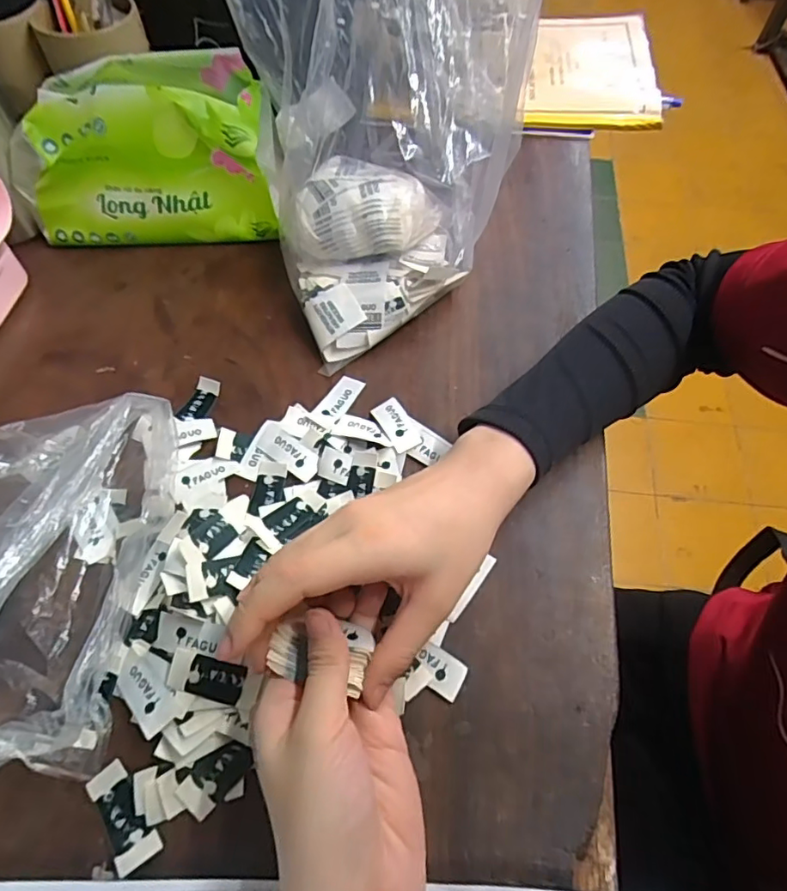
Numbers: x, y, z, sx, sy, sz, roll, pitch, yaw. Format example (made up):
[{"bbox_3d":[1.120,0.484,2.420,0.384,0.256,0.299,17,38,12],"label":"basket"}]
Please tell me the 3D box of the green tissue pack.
[{"bbox_3d":[-0.199,-0.229,0.449,0.196,0.121,0.080,-5,60,-3],"label":"green tissue pack"}]

